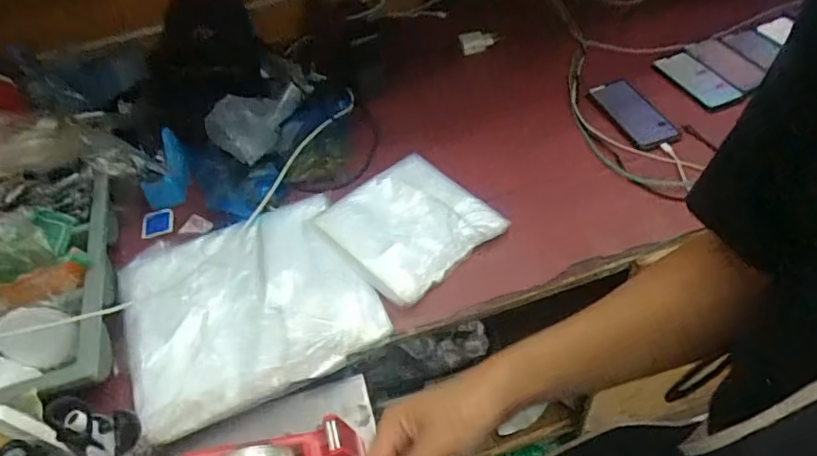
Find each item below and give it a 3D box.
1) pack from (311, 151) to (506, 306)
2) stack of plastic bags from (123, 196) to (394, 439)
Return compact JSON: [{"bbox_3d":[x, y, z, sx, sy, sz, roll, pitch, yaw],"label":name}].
[{"bbox_3d":[-0.004,-0.013,0.819,0.213,0.028,0.211,-35,54,-21],"label":"pack"},{"bbox_3d":[-0.225,0.097,0.767,0.318,0.039,0.291,-21,50,-11],"label":"stack of plastic bags"}]

